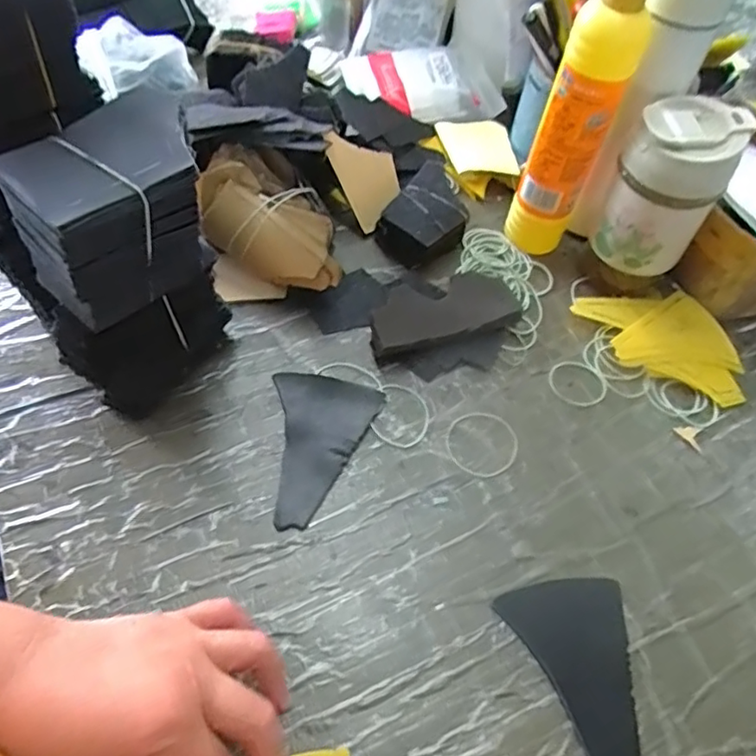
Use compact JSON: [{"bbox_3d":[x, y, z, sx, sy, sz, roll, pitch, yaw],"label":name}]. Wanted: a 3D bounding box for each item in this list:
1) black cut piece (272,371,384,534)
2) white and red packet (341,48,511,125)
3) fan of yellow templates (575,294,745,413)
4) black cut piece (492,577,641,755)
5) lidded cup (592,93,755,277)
[{"bbox_3d":[-0.051,0.049,0.446,0.079,0.005,0.123,15,55,6],"label":"black cut piece"},{"bbox_3d":[0.049,-0.329,0.679,0.169,0.033,0.103,0,56,-6],"label":"white and red packet"},{"bbox_3d":[0.251,-0.030,0.524,0.109,0.014,0.133,-20,59,-18],"label":"fan of yellow templates"},{"bbox_3d":[0.138,0.179,0.377,0.077,0.004,0.123,-22,59,-19],"label":"black cut piece"},{"bbox_3d":[0.231,-0.149,0.491,0.074,0.124,0.077,3,55,-4],"label":"lidded cup"}]

